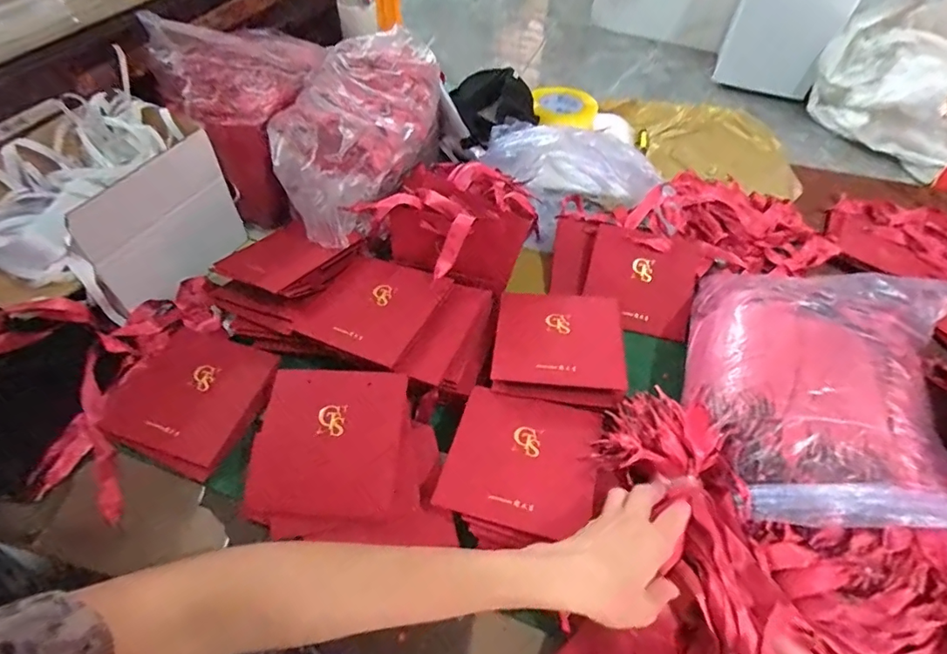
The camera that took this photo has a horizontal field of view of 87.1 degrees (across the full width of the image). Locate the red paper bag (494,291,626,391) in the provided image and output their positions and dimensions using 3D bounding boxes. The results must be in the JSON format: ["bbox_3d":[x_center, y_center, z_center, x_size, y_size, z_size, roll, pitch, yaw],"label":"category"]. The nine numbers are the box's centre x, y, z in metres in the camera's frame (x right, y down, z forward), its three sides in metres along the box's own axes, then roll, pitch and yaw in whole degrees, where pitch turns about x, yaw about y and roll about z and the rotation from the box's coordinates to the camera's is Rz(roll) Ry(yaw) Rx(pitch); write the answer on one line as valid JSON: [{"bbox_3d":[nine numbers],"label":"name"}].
[{"bbox_3d":[0.098,0.011,0.561,0.140,0.011,0.130,7,52,2],"label":"red paper bag"}]

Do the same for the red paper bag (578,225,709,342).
[{"bbox_3d":[0.228,-0.062,0.676,0.145,0.025,0.143,16,84,5],"label":"red paper bag"}]

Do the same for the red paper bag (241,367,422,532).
[{"bbox_3d":[-0.138,0.119,0.490,0.162,0.010,0.148,2,73,5],"label":"red paper bag"}]

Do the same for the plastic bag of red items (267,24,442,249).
[{"bbox_3d":[-0.158,-0.262,0.677,0.177,0.116,0.344,11,52,5],"label":"plastic bag of red items"}]

